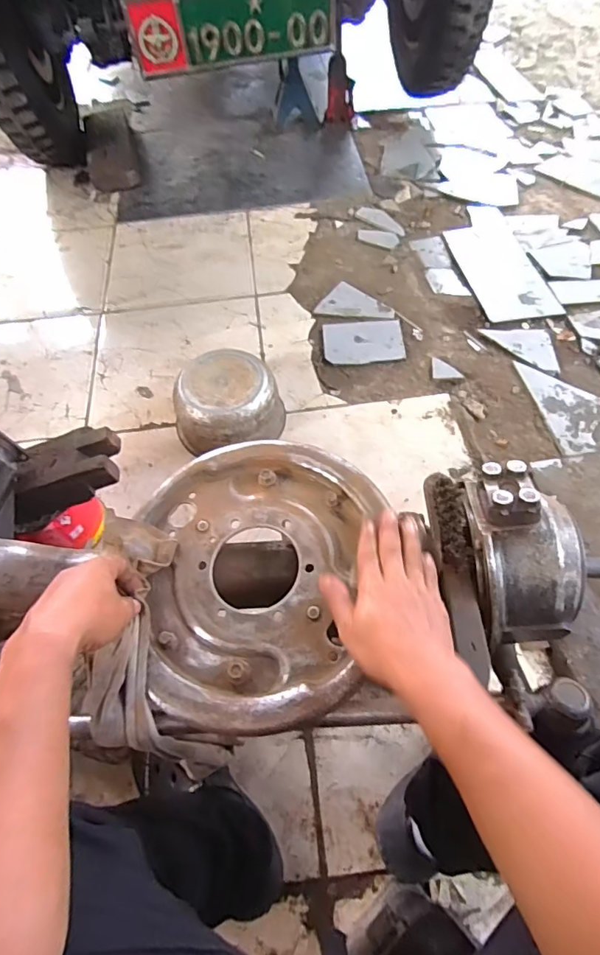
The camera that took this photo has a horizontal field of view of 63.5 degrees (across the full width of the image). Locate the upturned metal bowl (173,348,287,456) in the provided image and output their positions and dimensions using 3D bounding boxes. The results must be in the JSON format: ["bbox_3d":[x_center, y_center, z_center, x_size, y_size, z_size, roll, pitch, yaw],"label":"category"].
[{"bbox_3d":[-0.145,-0.151,1.012,0.189,0.124,0.203,-1,59,2],"label":"upturned metal bowl"}]

